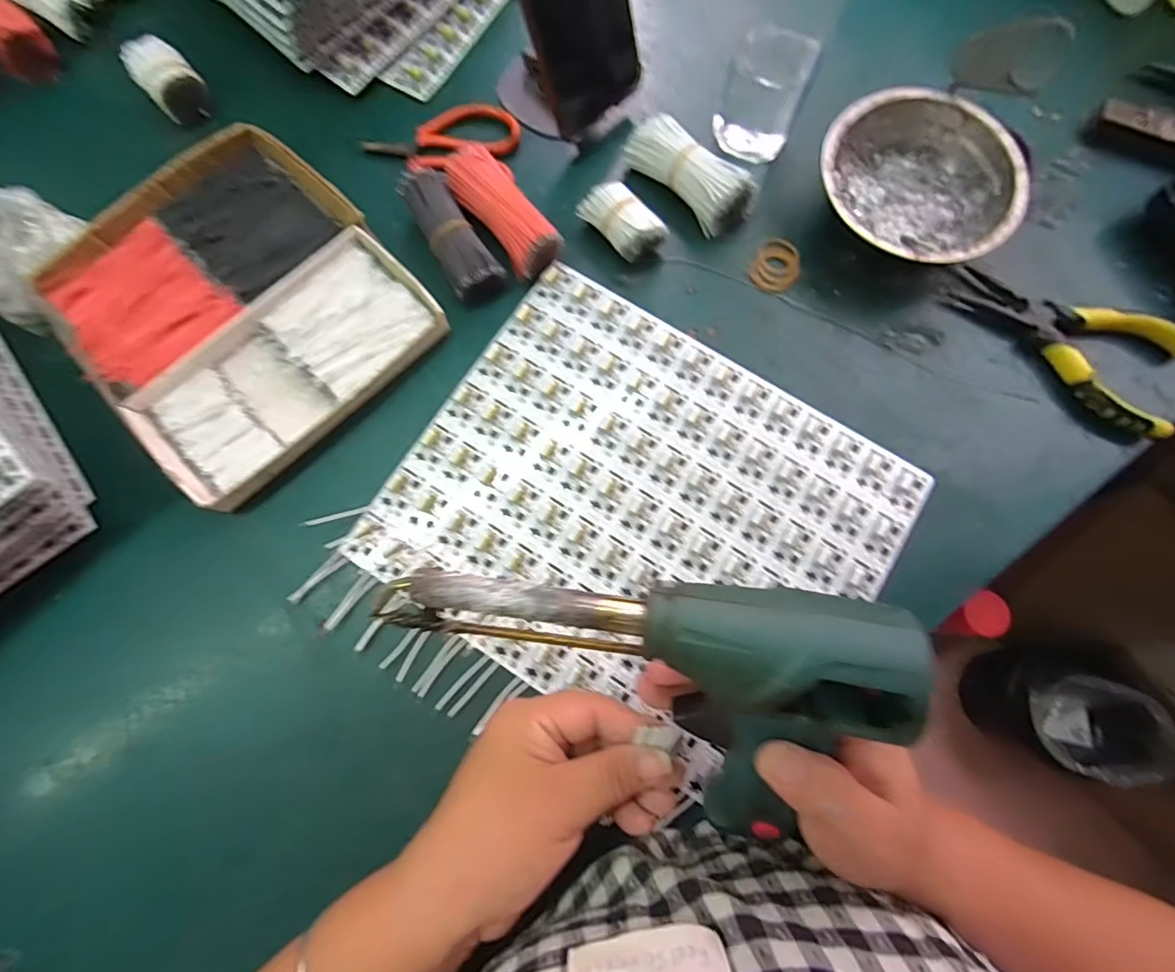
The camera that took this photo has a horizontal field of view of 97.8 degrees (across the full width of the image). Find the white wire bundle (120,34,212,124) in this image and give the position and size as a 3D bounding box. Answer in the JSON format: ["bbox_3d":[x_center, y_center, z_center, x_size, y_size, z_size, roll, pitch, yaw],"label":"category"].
[{"bbox_3d":[-0.307,-0.298,0.374,0.036,0.025,0.047,-44,82,-8],"label":"white wire bundle"}]

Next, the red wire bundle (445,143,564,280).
[{"bbox_3d":[-0.056,-0.183,0.346,0.033,0.034,0.089,-38,81,-8],"label":"red wire bundle"}]

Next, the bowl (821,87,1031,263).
[{"bbox_3d":[0.215,-0.198,0.345,0.117,0.041,0.123,0,78,0],"label":"bowl"}]

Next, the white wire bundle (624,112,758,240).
[{"bbox_3d":[0.071,-0.218,0.355,0.092,0.038,0.036,41,81,7],"label":"white wire bundle"}]

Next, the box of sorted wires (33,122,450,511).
[{"bbox_3d":[-0.226,-0.117,0.335,0.186,0.023,0.207,-44,82,-8],"label":"box of sorted wires"}]

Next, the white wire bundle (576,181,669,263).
[{"bbox_3d":[0.023,-0.178,0.349,0.060,0.031,0.028,43,81,8],"label":"white wire bundle"}]

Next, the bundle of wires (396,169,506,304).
[{"bbox_3d":[-0.090,-0.167,0.345,0.033,0.032,0.083,-29,80,-6],"label":"bundle of wires"}]

